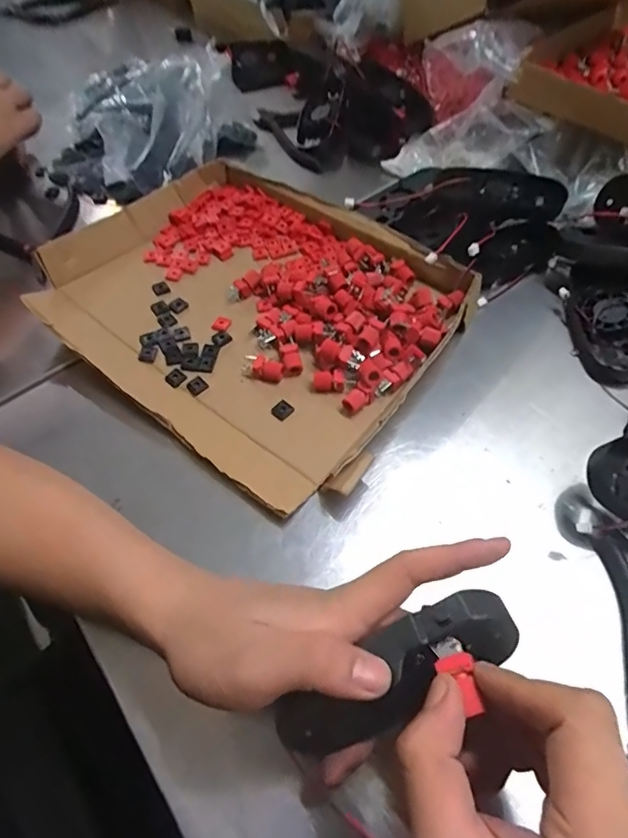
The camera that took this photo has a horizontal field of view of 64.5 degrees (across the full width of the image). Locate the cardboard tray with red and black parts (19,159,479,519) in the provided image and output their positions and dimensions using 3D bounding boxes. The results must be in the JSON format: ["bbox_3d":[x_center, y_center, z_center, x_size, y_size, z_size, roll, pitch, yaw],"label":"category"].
[{"bbox_3d":[-0.050,-0.094,0.440,0.331,0.065,0.264,33,65,24],"label":"cardboard tray with red and black parts"}]

